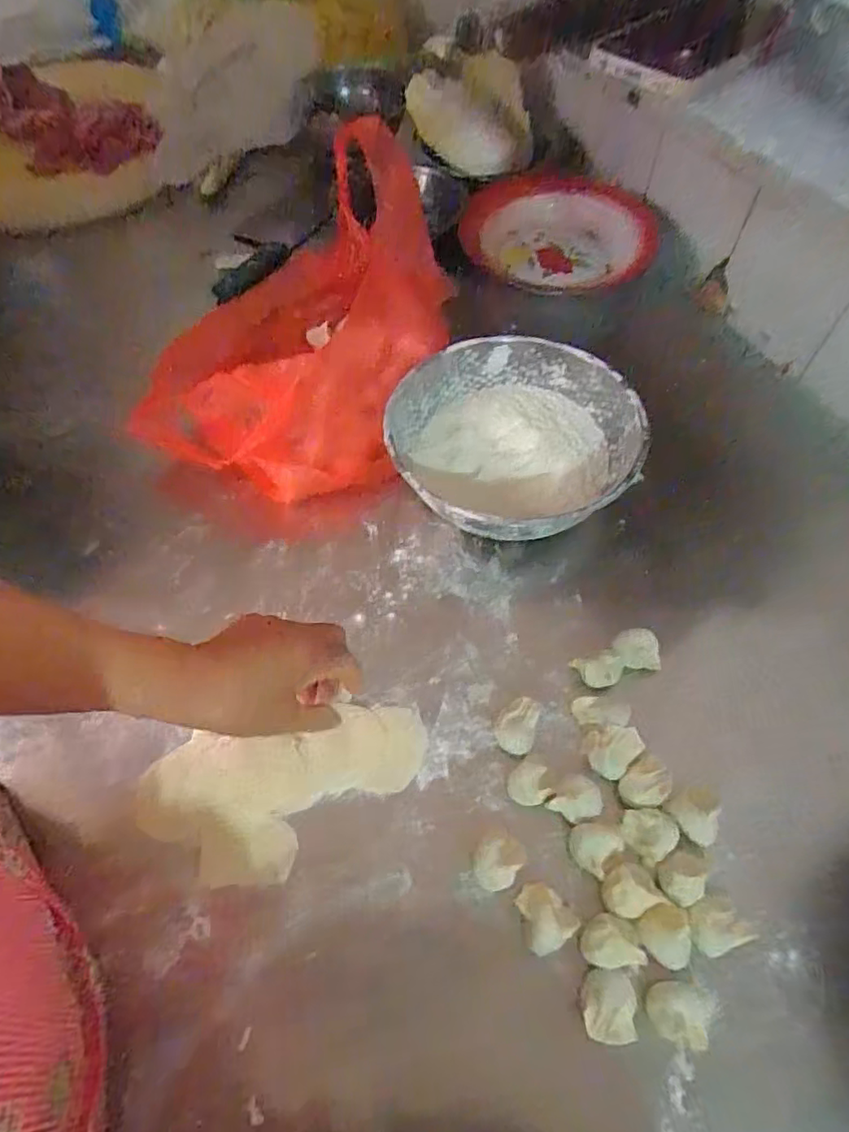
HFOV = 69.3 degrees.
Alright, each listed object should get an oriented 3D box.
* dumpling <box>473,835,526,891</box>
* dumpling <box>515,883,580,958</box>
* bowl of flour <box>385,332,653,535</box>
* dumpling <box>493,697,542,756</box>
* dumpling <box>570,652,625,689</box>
[{"bbox_3d":[0.051,0.204,0.424,0.030,0.023,0.037,28,65,15],"label":"dumpling"},{"bbox_3d":[0.078,0.233,0.407,0.035,0.021,0.039,-37,67,-17],"label":"dumpling"},{"bbox_3d":[0.080,-0.111,0.572,0.217,0.079,0.213,0,62,1],"label":"bowl of flour"},{"bbox_3d":[0.071,0.123,0.474,0.029,0.018,0.041,15,63,9],"label":"dumpling"},{"bbox_3d":[0.136,0.083,0.485,0.034,0.029,0.023,-1,62,0],"label":"dumpling"}]

